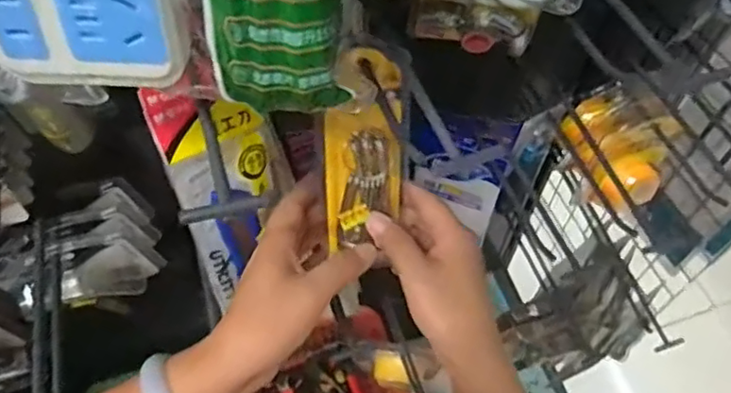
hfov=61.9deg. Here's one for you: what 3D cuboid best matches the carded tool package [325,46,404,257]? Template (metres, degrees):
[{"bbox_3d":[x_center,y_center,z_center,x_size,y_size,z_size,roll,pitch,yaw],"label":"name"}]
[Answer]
[{"bbox_3d":[0.000,-0.027,0.413,0.052,0.140,0.028,11,23,6],"label":"carded tool package"}]

